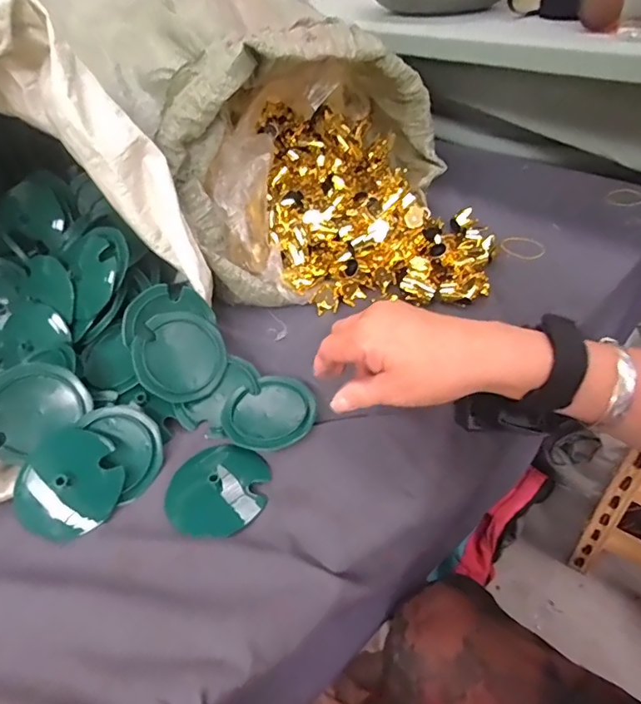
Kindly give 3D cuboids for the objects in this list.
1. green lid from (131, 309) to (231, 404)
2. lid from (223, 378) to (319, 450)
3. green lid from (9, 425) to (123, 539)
[{"bbox_3d":[-0.118,0.004,0.406,0.075,0.075,0.005,-28,3,-27],"label":"green lid"},{"bbox_3d":[-0.041,0.049,0.395,0.076,0.012,0.065,-25,44,-21],"label":"lid"},{"bbox_3d":[-0.188,0.100,0.358,0.075,0.013,0.075,0,71,1],"label":"green lid"}]

